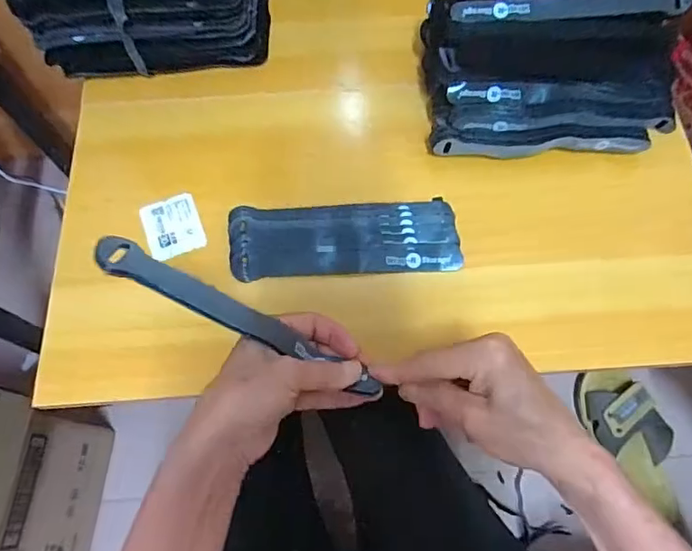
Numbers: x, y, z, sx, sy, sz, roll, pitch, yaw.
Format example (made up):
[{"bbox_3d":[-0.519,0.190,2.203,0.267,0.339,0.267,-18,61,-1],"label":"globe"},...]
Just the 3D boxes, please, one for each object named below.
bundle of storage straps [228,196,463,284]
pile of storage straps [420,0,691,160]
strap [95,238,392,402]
[{"bbox_3d":[-0.001,-0.032,0.456,0.199,0.019,0.065,-4,70,-1],"label":"bundle of storage straps"},{"bbox_3d":[0.184,-0.190,0.474,0.213,0.107,0.144,-1,70,0],"label":"pile of storage straps"},{"bbox_3d":[-0.063,0.029,0.324,0.194,0.016,0.021,29,71,-9],"label":"strap"}]

